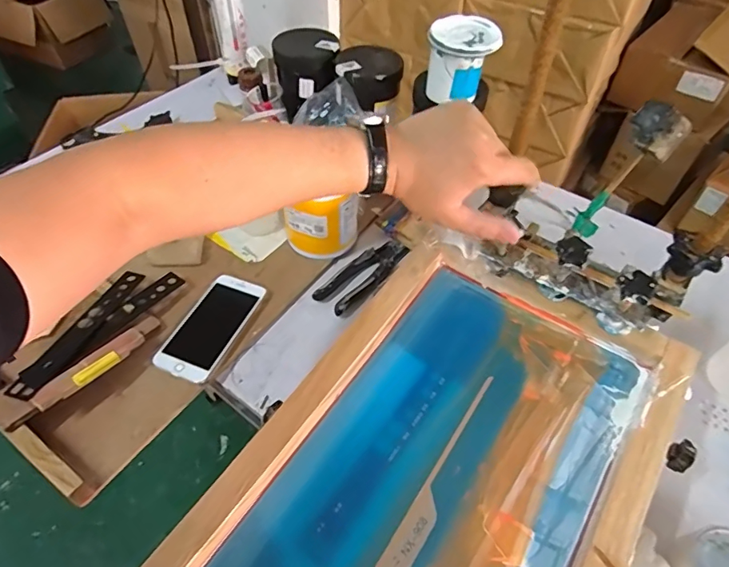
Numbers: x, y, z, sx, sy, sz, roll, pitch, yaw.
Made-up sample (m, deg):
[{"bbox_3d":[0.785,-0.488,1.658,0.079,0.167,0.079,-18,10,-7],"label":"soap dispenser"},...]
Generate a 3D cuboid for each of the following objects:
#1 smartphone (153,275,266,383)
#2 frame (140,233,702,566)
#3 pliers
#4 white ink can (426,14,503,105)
[{"bbox_3d":[-0.195,0.053,0.614,0.079,0.006,0.156,19,52,14],"label":"smartphone"},{"bbox_3d":[0.059,0.178,0.405,0.299,0.050,0.474,29,56,21],"label":"frame"},{"bbox_3d":[-0.001,-0.013,0.681,0.054,0.022,0.156,34,58,25],"label":"pliers"},{"bbox_3d":[0.138,-0.317,0.690,0.097,0.097,0.082,9,51,7],"label":"white ink can"}]

